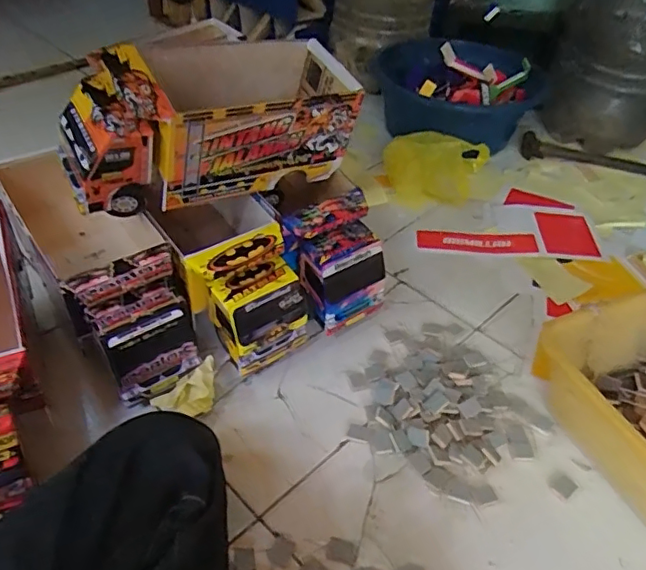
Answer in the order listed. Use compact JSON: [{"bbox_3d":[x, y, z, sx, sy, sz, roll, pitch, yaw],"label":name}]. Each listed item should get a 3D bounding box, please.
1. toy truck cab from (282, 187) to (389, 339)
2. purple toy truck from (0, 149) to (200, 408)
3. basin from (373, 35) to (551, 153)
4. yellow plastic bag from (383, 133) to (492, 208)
[{"bbox_3d":[0.019,-0.016,0.749,0.117,0.181,0.084,-22,48,-25],"label":"toy truck cab"},{"bbox_3d":[-0.274,-0.021,0.724,0.125,0.151,0.325,-21,48,-24],"label":"purple toy truck"},{"bbox_3d":[0.278,-0.381,1.138,0.324,0.116,0.317,2,43,-2],"label":"basin"},{"bbox_3d":[0.215,-0.220,1.038,0.203,0.091,0.128,1,43,1],"label":"yellow plastic bag"}]

